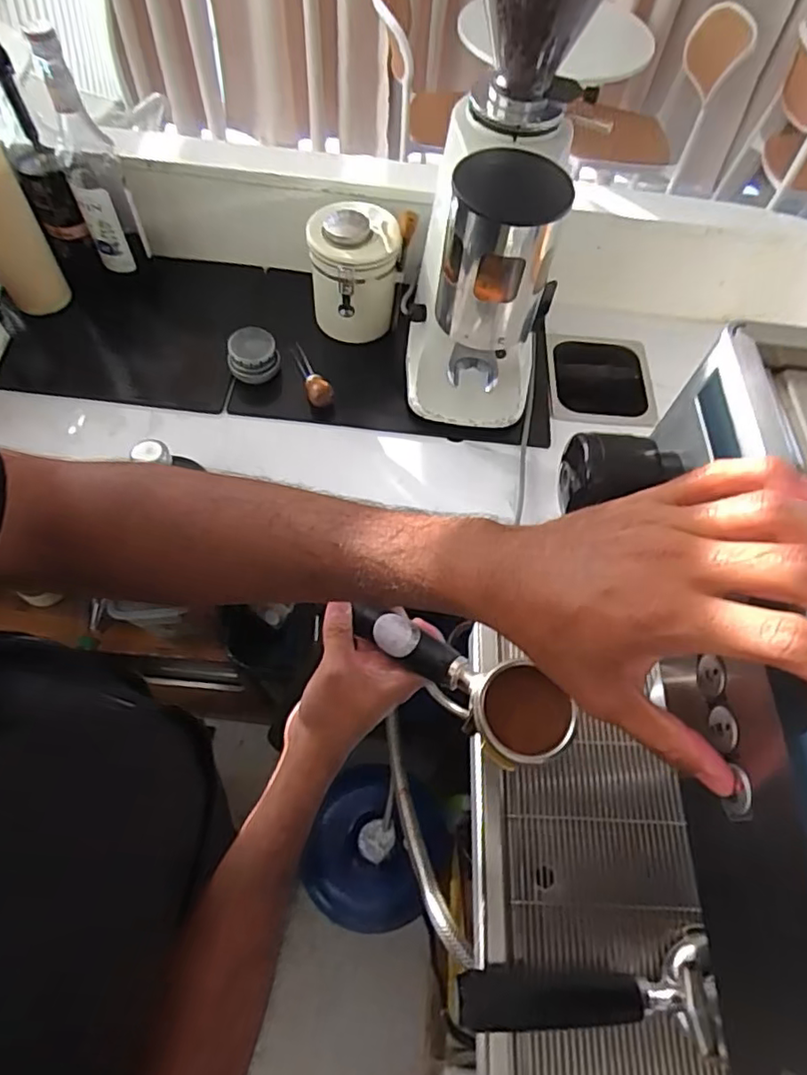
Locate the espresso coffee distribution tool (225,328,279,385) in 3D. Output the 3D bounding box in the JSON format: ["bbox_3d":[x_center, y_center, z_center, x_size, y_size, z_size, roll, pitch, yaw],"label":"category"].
[{"bbox_3d":[-0.208,-0.254,0.824,0.070,0.054,0.058,-13,63,-11],"label":"espresso coffee distribution tool"}]

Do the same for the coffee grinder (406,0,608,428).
[{"bbox_3d":[0.103,-0.370,0.618,0.182,0.559,0.224,13,61,3],"label":"coffee grinder"}]

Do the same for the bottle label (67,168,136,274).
[{"bbox_3d":[-0.414,-0.433,0.822,0.044,0.136,0.042,-23,65,-16],"label":"bottle label"}]

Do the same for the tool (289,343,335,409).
[{"bbox_3d":[-0.131,-0.229,0.831,0.032,0.030,0.116,-21,65,-15],"label":"tool"}]

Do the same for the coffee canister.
[{"bbox_3d":[-0.069,-0.363,0.838,0.117,0.157,0.117,0,61,-4],"label":"coffee canister"}]

